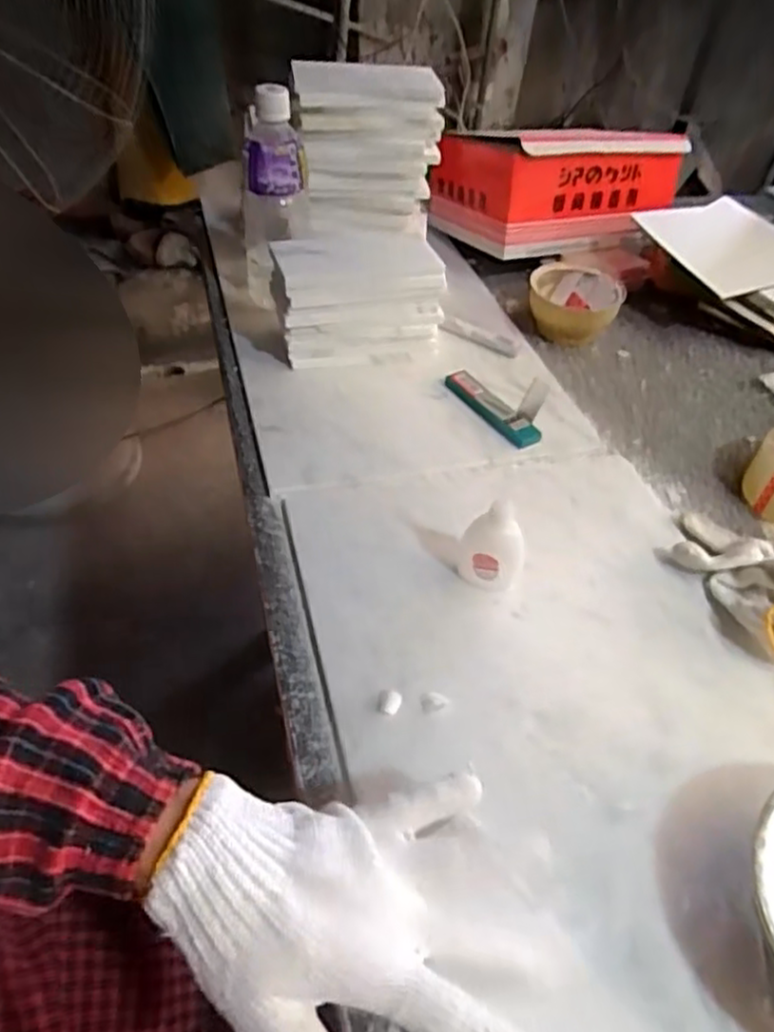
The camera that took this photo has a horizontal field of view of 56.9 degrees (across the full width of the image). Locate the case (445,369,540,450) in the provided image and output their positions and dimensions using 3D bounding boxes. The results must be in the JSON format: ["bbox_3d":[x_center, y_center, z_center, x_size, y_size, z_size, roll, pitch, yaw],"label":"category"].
[{"bbox_3d":[0.097,-0.099,0.652,0.028,0.011,0.112,-22,52,-26],"label":"case"}]

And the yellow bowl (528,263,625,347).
[{"bbox_3d":[0.202,-0.230,0.776,0.094,0.053,0.090,21,47,14],"label":"yellow bowl"}]

